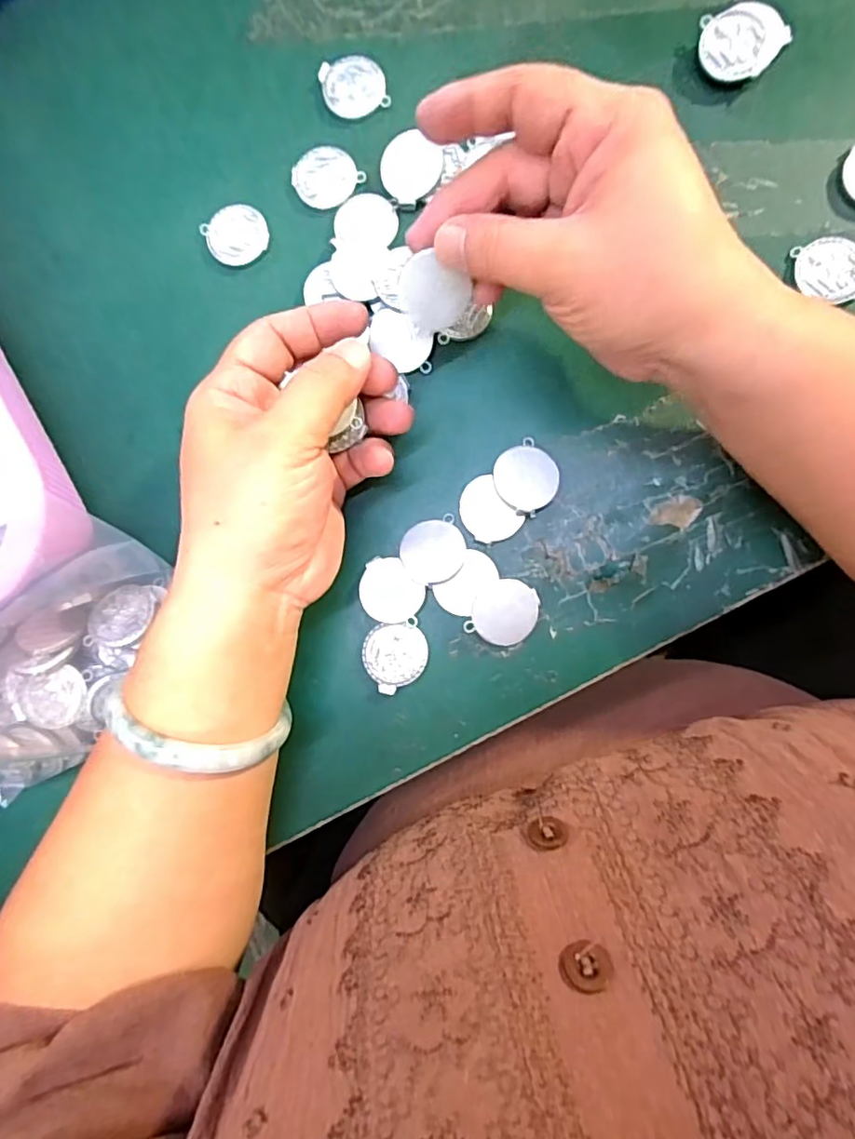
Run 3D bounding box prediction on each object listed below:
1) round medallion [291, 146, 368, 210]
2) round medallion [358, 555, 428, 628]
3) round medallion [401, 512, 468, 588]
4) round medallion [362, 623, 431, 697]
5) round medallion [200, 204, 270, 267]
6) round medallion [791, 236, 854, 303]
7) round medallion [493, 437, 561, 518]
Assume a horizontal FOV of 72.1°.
[{"bbox_3d":[-0.050,-0.188,0.279,0.029,0.004,0.031,0,87,5],"label":"round medallion"},{"bbox_3d":[-0.016,0.010,0.265,0.029,0.004,0.029,0,87,5],"label":"round medallion"},{"bbox_3d":[0.002,-0.008,0.263,0.029,0.004,0.029,0,87,5],"label":"round medallion"},{"bbox_3d":[-0.015,0.040,0.266,0.028,0.004,0.030,0,87,5],"label":"round medallion"},{"bbox_3d":[-0.091,-0.161,0.283,0.029,0.004,0.028,0,87,5],"label":"round medallion"},{"bbox_3d":[0.177,-0.131,0.256,0.029,0.004,0.027,0,87,5],"label":"round medallion"},{"bbox_3d":[0.045,-0.042,0.262,0.029,0.004,0.030,0,87,-6],"label":"round medallion"}]

